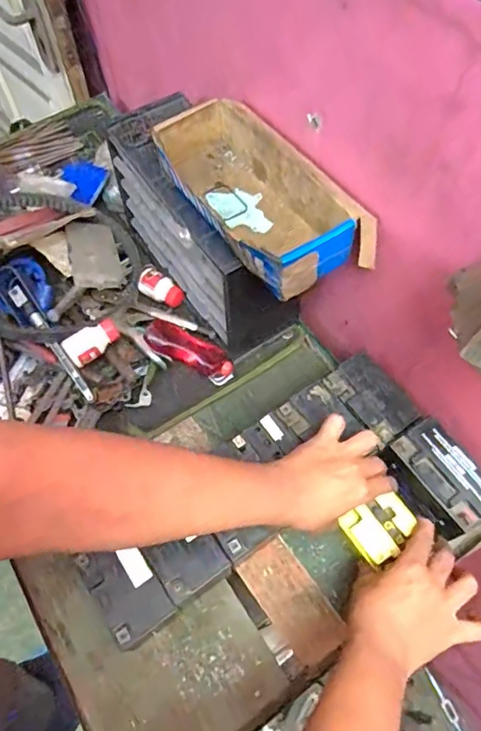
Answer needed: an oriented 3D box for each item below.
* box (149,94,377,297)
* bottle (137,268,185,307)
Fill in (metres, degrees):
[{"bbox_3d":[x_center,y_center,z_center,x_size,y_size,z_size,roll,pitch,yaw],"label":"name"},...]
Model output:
[{"bbox_3d":[0.013,-0.192,0.581,0.128,0.085,0.287,-29,66,-15],"label":"box"},{"bbox_3d":[-0.118,-0.116,0.787,0.073,0.032,0.033,25,65,13],"label":"bottle"}]

